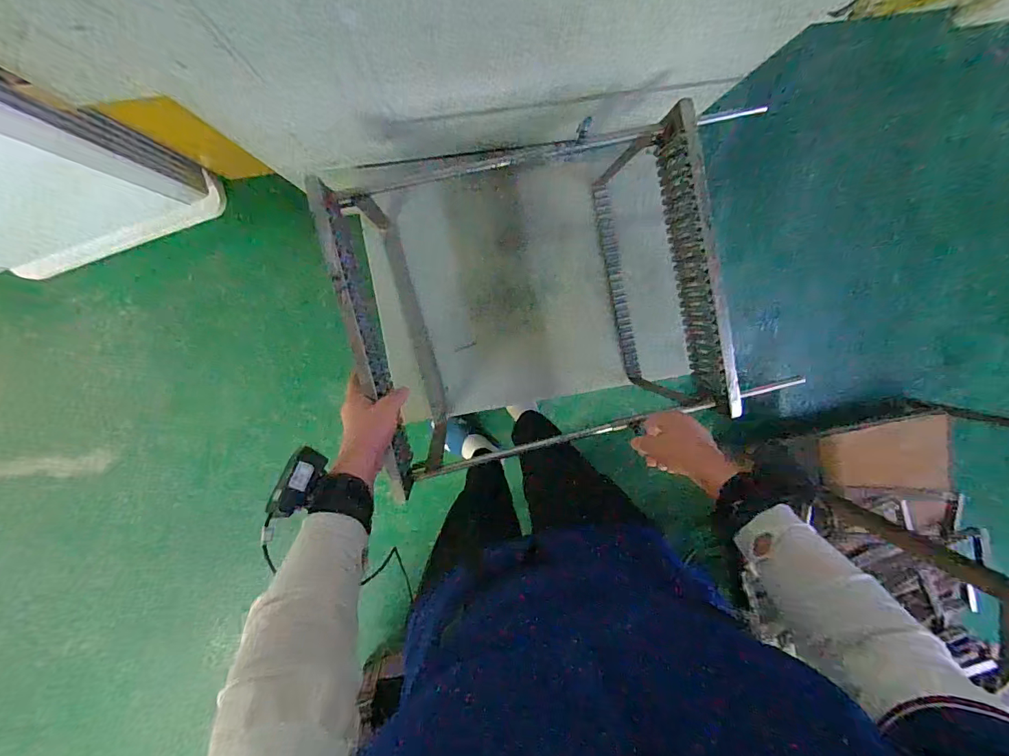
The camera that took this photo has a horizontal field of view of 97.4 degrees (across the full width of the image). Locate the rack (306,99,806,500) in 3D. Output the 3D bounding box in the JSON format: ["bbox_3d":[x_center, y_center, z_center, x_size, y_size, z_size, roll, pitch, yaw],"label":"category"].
[{"bbox_3d":[0.046,-0.137,0.698,0.509,0.283,0.425,-14,98,-3],"label":"rack"}]

